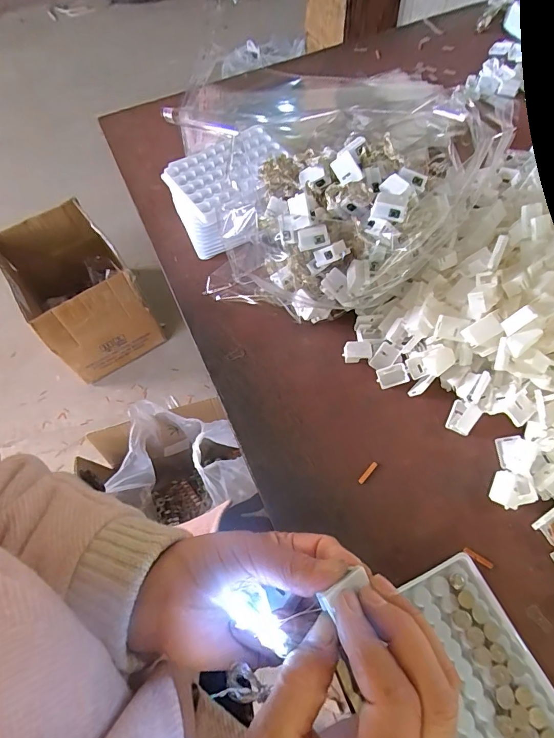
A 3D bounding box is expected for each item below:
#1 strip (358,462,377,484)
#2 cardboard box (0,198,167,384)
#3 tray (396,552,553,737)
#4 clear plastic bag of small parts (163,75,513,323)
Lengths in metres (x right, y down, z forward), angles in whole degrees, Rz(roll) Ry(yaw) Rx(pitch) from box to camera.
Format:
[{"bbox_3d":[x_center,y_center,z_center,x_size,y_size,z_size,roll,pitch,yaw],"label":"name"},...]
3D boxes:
[{"bbox_3d":[0.077,0.087,0.338,0.005,0.004,0.022,40,70,20],"label":"strip"},{"bbox_3d":[-0.575,-0.232,1.166,0.267,0.279,0.432,-33,65,-13],"label":"cardboard box"},{"bbox_3d":[0.131,0.205,0.266,0.090,0.009,0.129,-21,63,-8],"label":"tray"},{"bbox_3d":[0.014,-0.170,0.397,0.298,0.141,0.196,32,69,19],"label":"clear plastic bag of small parts"}]

